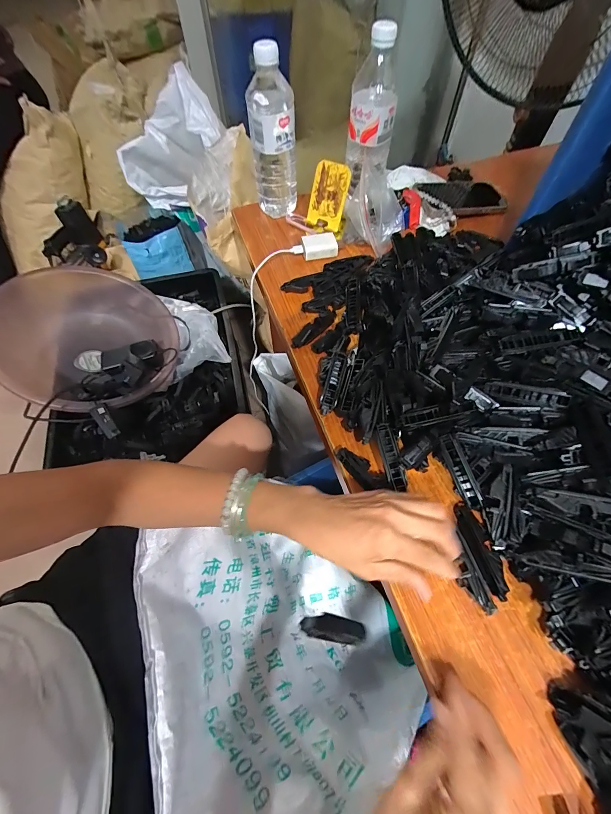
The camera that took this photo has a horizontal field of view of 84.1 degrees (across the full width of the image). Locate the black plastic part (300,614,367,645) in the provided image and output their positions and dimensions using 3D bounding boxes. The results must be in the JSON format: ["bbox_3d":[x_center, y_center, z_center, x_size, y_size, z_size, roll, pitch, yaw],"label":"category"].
[{"bbox_3d":[0.025,0.218,0.333,0.067,0.011,0.021,-10,56,26],"label":"black plastic part"}]

